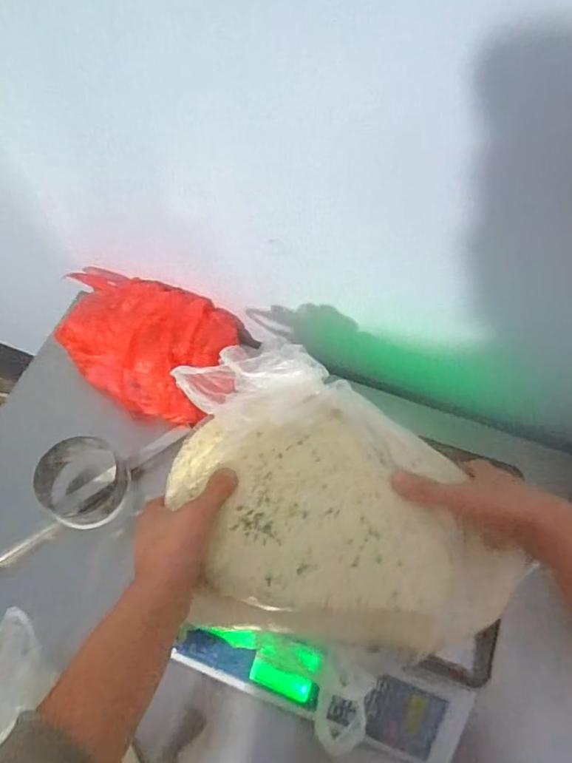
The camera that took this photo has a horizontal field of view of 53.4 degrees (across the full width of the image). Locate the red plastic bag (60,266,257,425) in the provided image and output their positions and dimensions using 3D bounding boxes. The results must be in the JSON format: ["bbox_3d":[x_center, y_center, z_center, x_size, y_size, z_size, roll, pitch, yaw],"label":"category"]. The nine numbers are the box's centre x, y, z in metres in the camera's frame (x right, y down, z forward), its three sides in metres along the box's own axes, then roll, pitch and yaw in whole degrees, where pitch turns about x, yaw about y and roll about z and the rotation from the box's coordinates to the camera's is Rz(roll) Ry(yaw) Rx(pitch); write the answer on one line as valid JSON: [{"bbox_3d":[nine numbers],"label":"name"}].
[{"bbox_3d":[-0.208,-0.043,0.799,0.279,0.088,0.184,11,63,9],"label":"red plastic bag"}]

